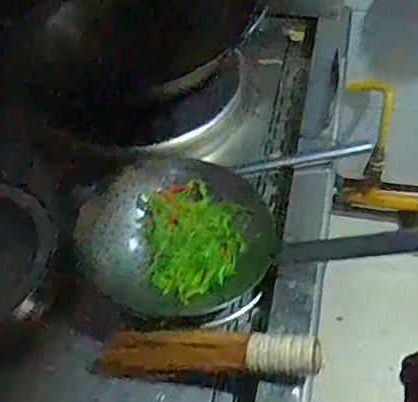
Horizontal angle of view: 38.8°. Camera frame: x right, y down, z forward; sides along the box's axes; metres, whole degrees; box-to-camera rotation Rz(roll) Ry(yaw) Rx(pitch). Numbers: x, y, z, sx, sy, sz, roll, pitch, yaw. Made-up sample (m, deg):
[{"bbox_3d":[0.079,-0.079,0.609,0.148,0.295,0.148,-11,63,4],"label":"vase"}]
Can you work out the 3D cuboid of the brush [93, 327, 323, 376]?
[{"bbox_3d":[-0.008,0.198,0.774,0.296,0.066,0.048,3,51,8],"label":"brush"}]

